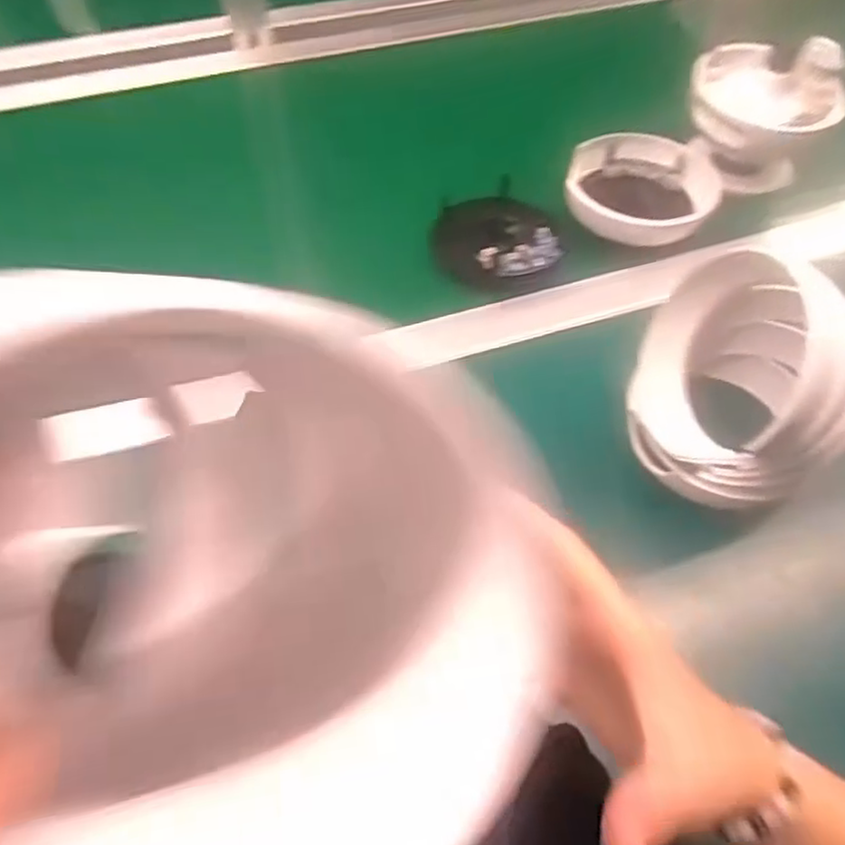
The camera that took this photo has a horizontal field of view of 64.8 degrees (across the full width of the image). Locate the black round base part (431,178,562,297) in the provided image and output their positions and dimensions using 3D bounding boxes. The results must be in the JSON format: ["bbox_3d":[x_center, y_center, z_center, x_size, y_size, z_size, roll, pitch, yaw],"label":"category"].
[{"bbox_3d":[0.056,-0.141,0.516,0.100,0.023,0.099,1,54,-1],"label":"black round base part"}]

